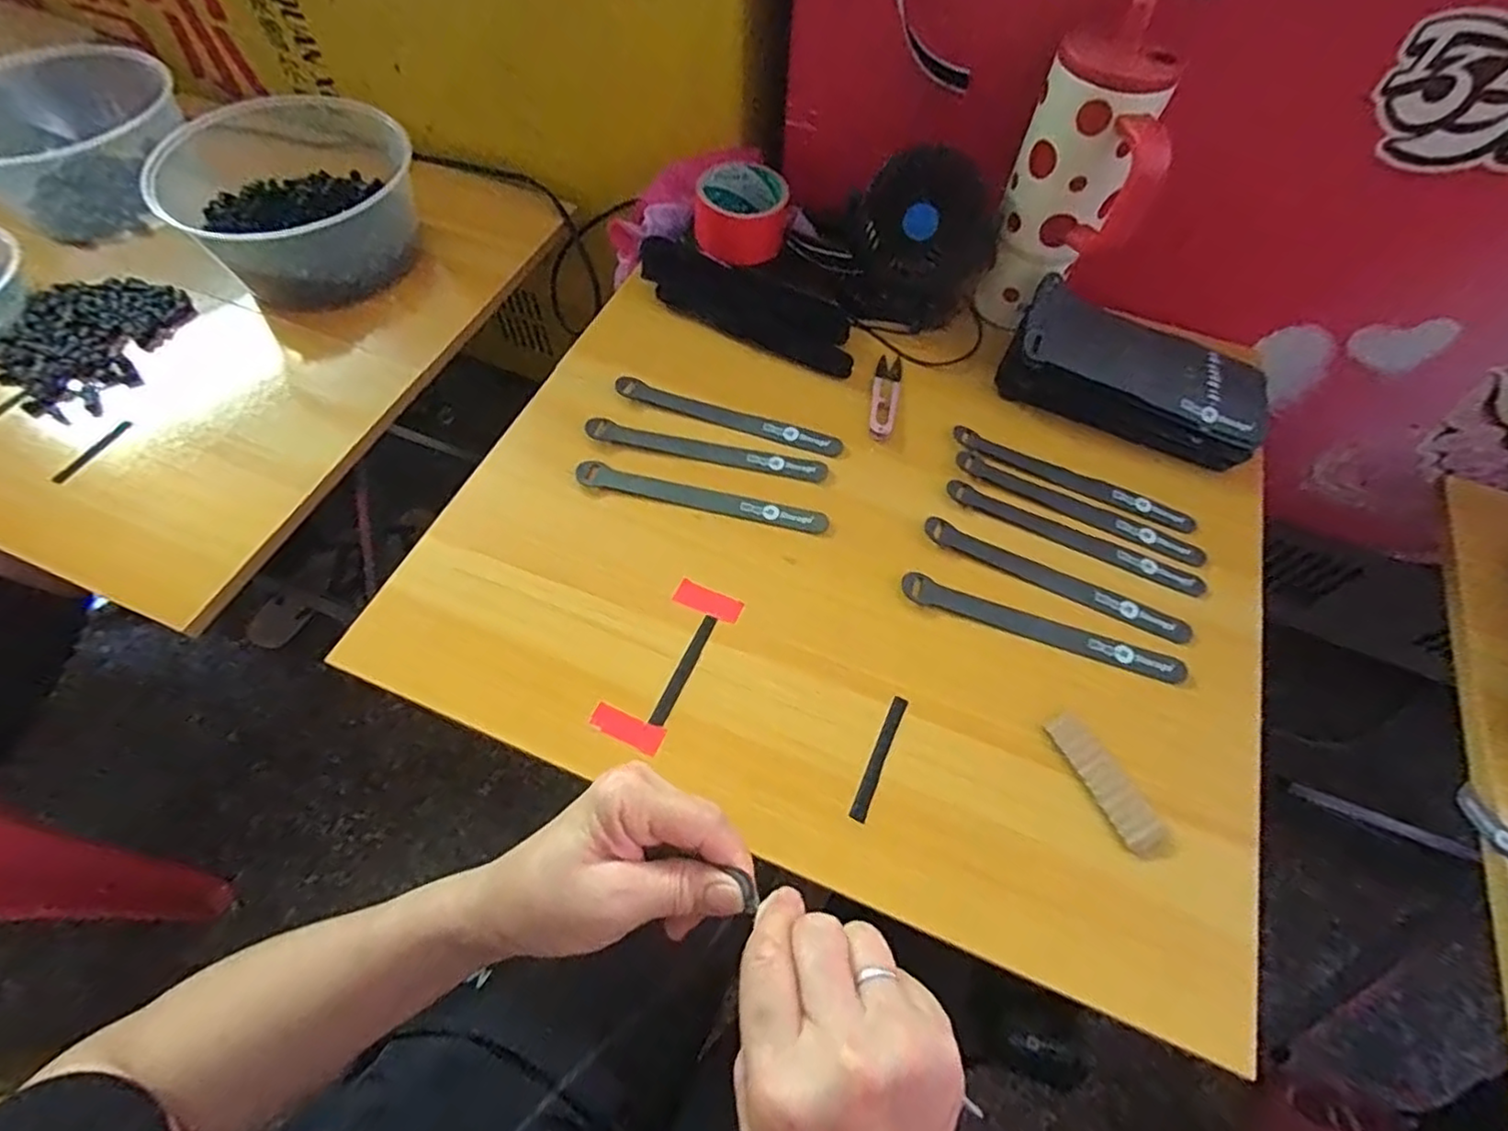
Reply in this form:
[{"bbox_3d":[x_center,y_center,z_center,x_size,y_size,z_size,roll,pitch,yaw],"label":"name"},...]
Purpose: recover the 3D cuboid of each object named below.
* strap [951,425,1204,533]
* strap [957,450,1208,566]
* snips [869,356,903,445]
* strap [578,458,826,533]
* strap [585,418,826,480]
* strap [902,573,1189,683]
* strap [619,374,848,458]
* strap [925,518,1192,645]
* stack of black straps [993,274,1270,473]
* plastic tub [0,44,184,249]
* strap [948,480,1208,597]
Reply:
[{"bbox_3d":[0.256,-0.070,0.527,0.193,0.006,0.020,25,63,12],"label":"strap"},{"bbox_3d":[0.254,-0.046,0.512,0.193,0.004,0.022,27,63,13],"label":"strap"},{"bbox_3d":[0.114,-0.149,0.562,0.022,0.004,0.100,13,61,5],"label":"snips"},{"bbox_3d":[-0.041,-0.052,0.505,0.197,0.006,0.023,13,61,5],"label":"strap"},{"bbox_3d":[-0.038,-0.094,0.526,0.196,0.008,0.022,11,61,4],"label":"strap"},{"bbox_3d":[0.201,0.044,0.458,0.194,0.005,0.022,19,62,8],"label":"strap"},{"bbox_3d":[-0.022,-0.125,0.545,0.196,0.006,0.020,17,65,6],"label":"strap"},{"bbox_3d":[0.220,0.010,0.479,0.193,0.007,0.020,24,63,11],"label":"strap"},{"bbox_3d":[0.316,-0.156,0.541,0.205,0.060,0.094,23,63,11],"label":"stack of black straps"},{"bbox_3d":[-0.742,-0.466,0.715,0.238,0.110,0.203,29,64,14],"label":"plastic tub"},{"bbox_3d":[0.243,-0.022,0.497,0.194,0.005,0.019,25,63,12],"label":"strap"}]

